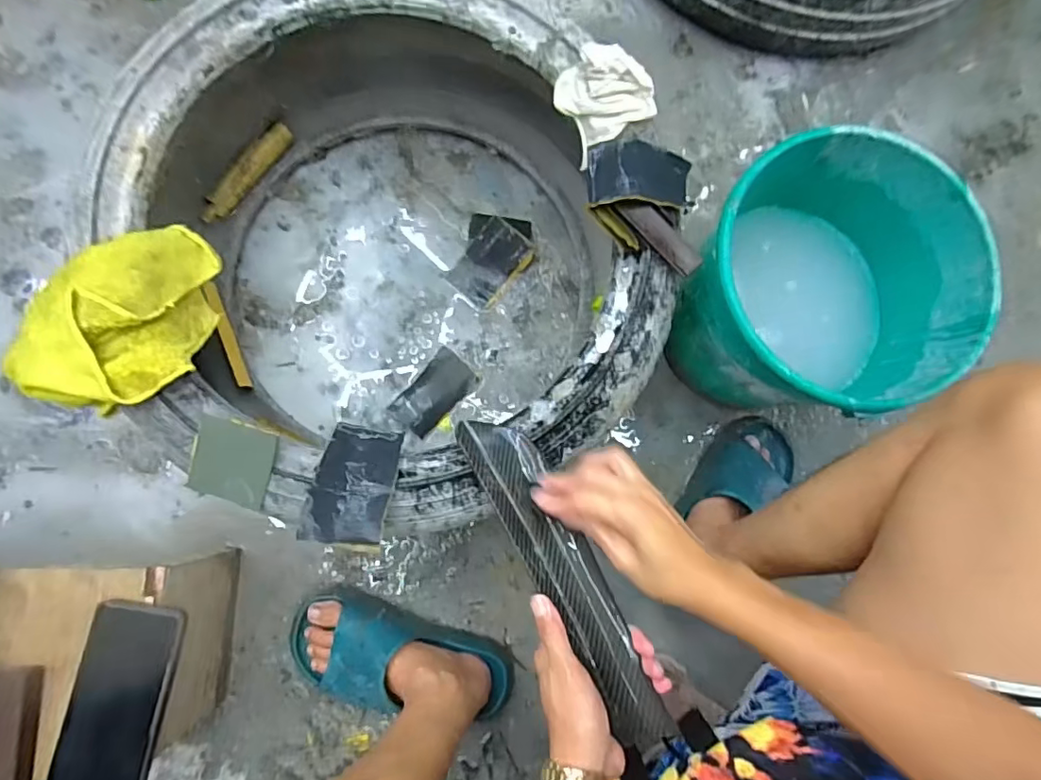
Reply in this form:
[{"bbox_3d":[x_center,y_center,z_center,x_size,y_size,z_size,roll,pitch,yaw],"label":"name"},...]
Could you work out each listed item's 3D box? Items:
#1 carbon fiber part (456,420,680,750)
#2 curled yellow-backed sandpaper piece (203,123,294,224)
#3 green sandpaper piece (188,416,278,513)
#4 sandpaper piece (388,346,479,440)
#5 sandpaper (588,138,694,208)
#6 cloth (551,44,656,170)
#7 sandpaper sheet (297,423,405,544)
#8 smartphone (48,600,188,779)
[{"bbox_3d":[0.035,0.149,0.463,0.056,0.023,0.287,-30,76,-8],"label":"carbon fiber part"},{"bbox_3d":[-0.359,-0.284,0.719,0.032,0.011,0.157,42,86,-28],"label":"curled yellow-backed sandpaper piece"},{"bbox_3d":[-0.255,0.064,0.486,0.069,0.014,0.068,17,82,-3],"label":"green sandpaper piece"},{"bbox_3d":[-0.116,0.002,0.736,0.065,0.015,0.114,42,81,1],"label":"sandpaper piece"},{"bbox_3d":[0.120,-0.217,0.552,0.105,0.028,0.068,-1,83,-5],"label":"sandpaper"},{"bbox_3d":[0.081,-0.292,0.550,0.090,0.027,0.085,-33,101,24],"label":"cloth"},{"bbox_3d":[-0.148,0.080,0.490,0.070,0.016,0.113,6,52,1],"label":"sandpaper sheet"},{"bbox_3d":[-0.356,0.276,0.485,0.080,0.016,0.164,7,77,1],"label":"smartphone"}]

